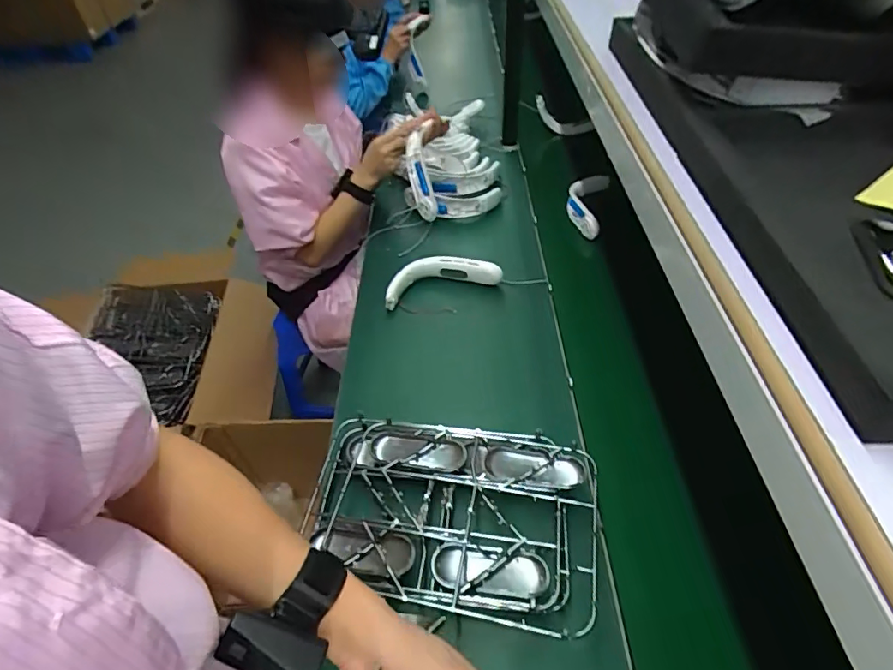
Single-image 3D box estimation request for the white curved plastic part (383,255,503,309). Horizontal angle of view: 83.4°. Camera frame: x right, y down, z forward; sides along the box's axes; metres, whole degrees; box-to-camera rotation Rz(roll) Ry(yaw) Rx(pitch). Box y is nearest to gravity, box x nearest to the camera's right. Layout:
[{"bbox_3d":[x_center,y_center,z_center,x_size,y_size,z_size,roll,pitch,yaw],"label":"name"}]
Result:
[{"bbox_3d":[-0.013,-0.113,0.991,0.230,0.055,0.077,-14,47,-8],"label":"white curved plastic part"}]

